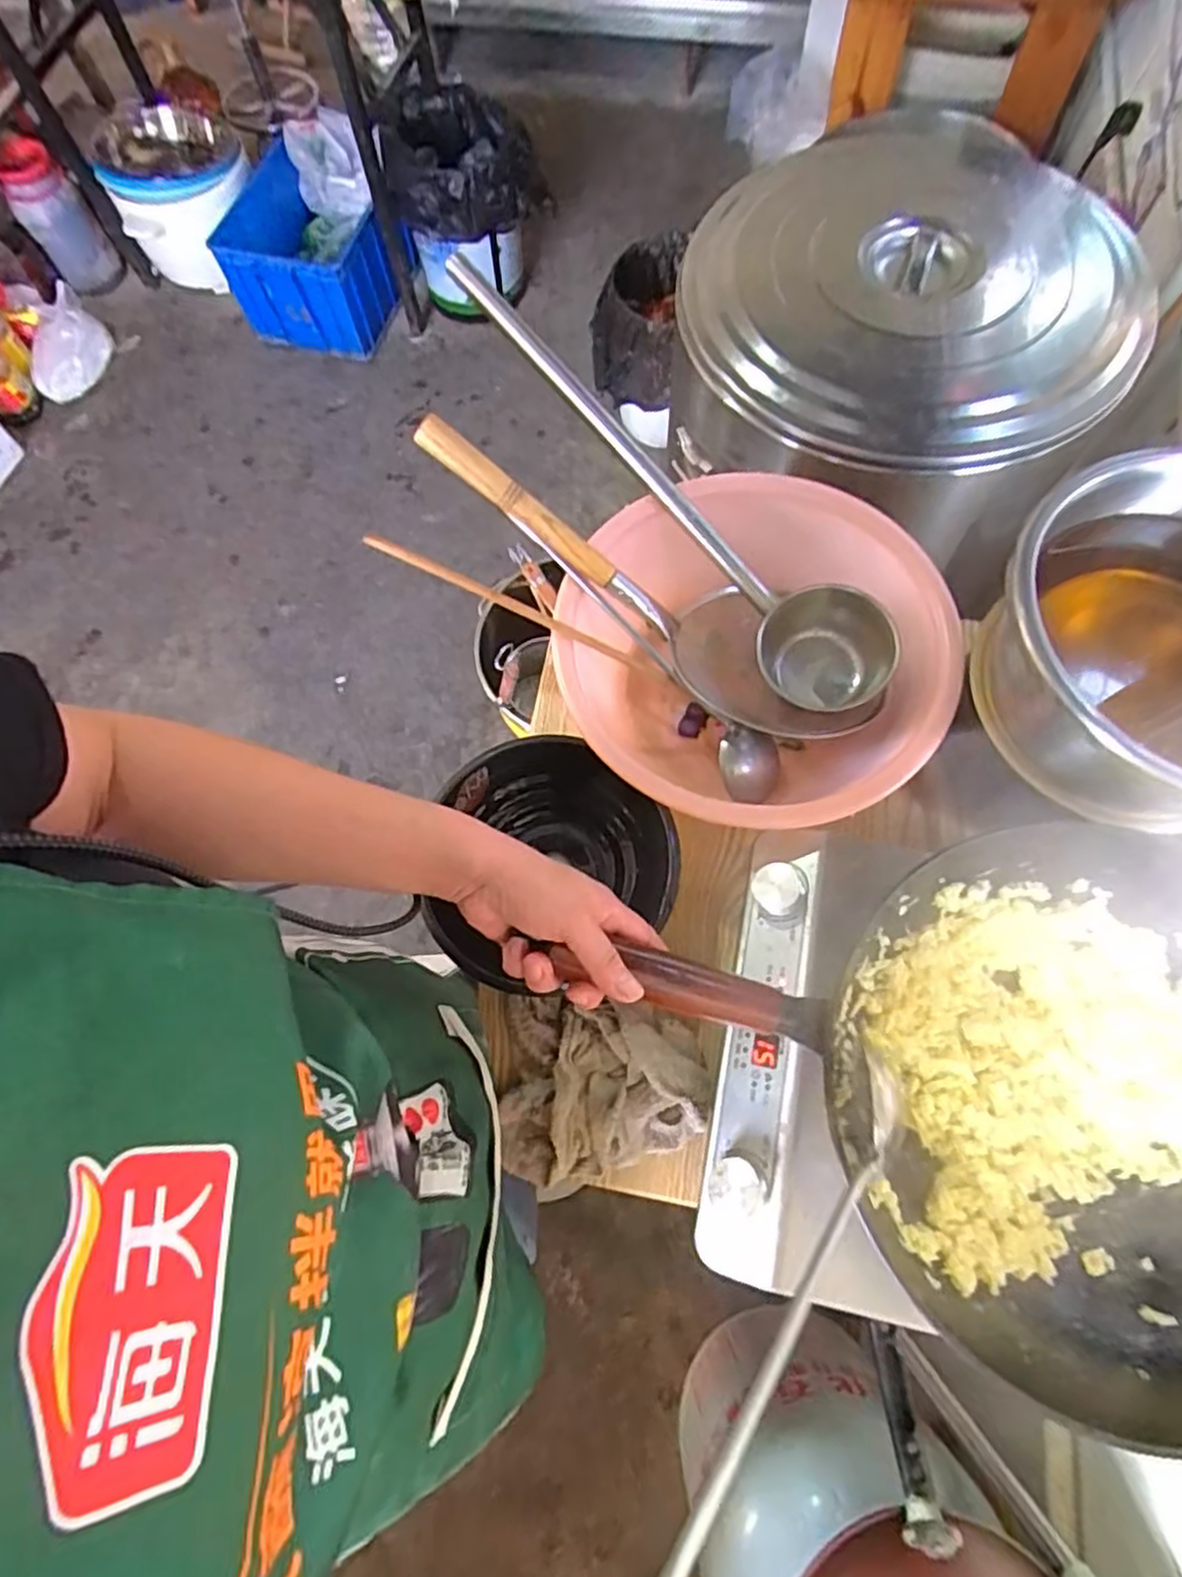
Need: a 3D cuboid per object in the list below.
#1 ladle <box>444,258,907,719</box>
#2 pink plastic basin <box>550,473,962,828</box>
[{"bbox_3d":[0.065,-0.280,0.661,0.551,0.112,0.102,44,77,-5],"label":"ladle"},{"bbox_3d":[0.148,-0.120,0.683,0.334,0.123,0.355,-1,71,2],"label":"pink plastic basin"}]

